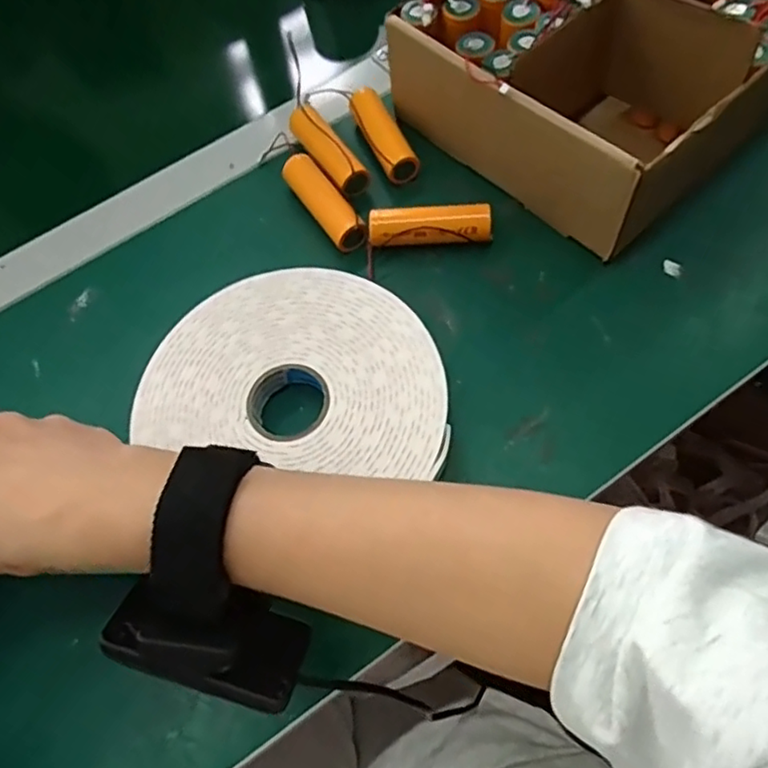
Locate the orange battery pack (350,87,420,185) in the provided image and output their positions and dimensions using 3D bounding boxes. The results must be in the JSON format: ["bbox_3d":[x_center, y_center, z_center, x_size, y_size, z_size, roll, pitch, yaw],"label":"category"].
[{"bbox_3d":[-0.001,-0.164,0.415,0.024,0.019,0.072,-21,64,-7],"label":"orange battery pack"}]

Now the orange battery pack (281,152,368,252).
[{"bbox_3d":[-0.037,-0.113,0.389,0.023,0.020,0.070,-31,65,-12],"label":"orange battery pack"}]

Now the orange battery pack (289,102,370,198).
[{"bbox_3d":[-0.038,-0.151,0.404,0.019,0.020,0.075,-33,66,-12],"label":"orange battery pack"}]

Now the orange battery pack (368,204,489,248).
[{"bbox_3d":[0.028,-0.092,0.375,0.071,0.022,0.018,-2,63,3],"label":"orange battery pack"}]

